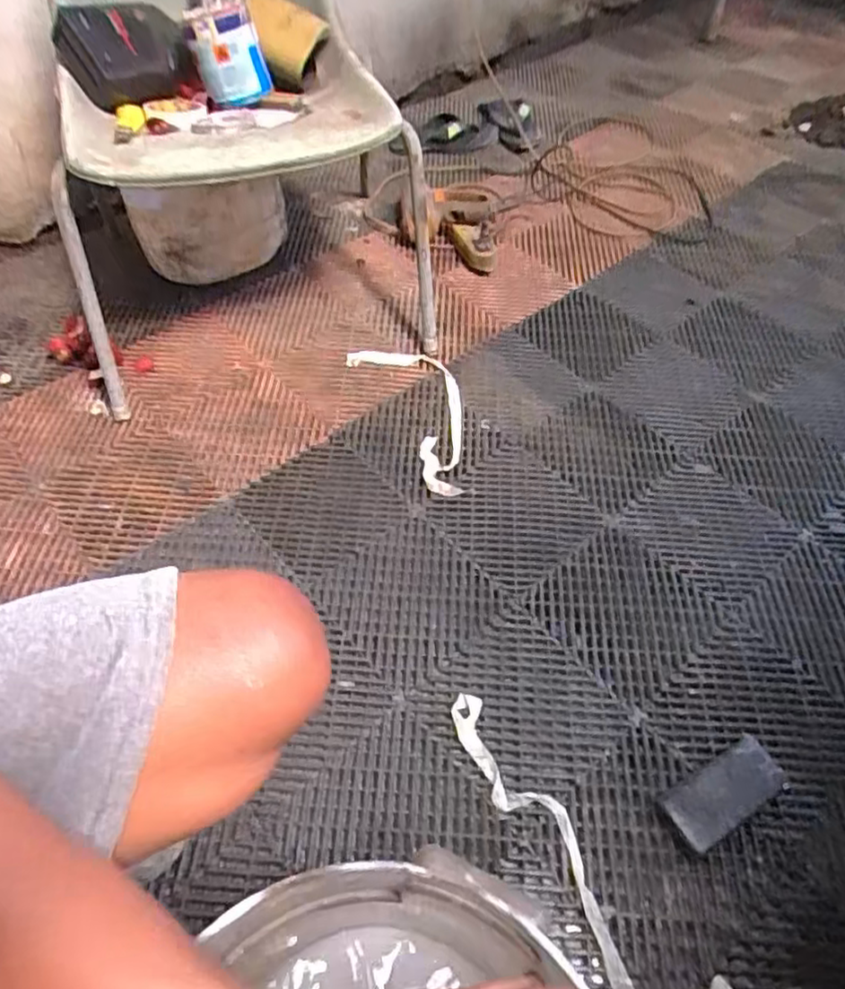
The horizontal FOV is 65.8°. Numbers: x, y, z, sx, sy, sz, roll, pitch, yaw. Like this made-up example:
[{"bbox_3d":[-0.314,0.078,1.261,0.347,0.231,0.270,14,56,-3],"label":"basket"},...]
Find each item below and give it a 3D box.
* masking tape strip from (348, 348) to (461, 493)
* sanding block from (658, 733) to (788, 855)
[{"bbox_3d":[0.007,-0.142,1.085,0.141,0.015,0.325,-23,57,-17],"label":"masking tape strip"},{"bbox_3d":[0.333,0.332,0.724,0.138,0.031,0.063,-25,57,-18],"label":"sanding block"}]

